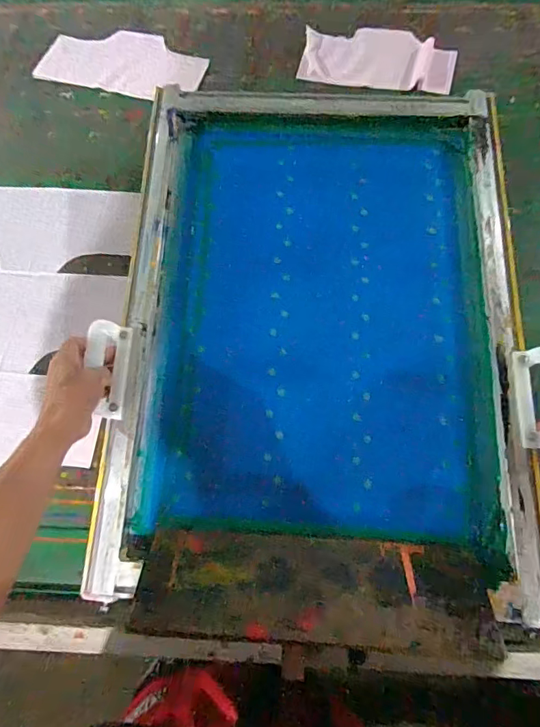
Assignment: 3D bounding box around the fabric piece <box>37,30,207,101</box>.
[{"bbox_3d":[-0.283,-0.595,0.909,0.312,0.008,0.166,12,69,6],"label":"fabric piece"}]

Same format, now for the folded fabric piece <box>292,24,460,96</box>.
[{"bbox_3d":[0.207,-0.587,0.883,0.284,0.028,0.167,8,66,7],"label":"folded fabric piece"}]

